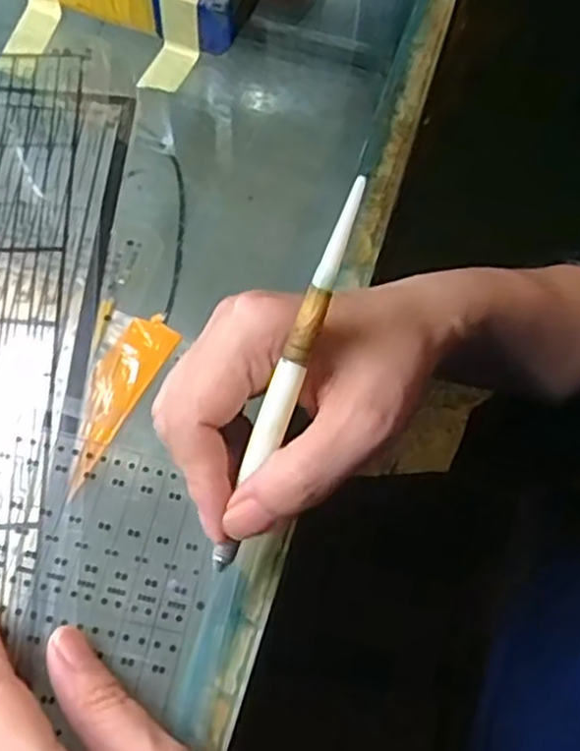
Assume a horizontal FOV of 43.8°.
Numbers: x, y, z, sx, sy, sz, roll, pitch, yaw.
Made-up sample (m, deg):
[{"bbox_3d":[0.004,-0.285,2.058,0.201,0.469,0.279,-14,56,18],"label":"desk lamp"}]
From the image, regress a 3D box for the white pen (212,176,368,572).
[{"bbox_3d":[-0.001,0.002,0.232,0.010,0.004,0.133,22,97,7],"label":"white pen"}]

